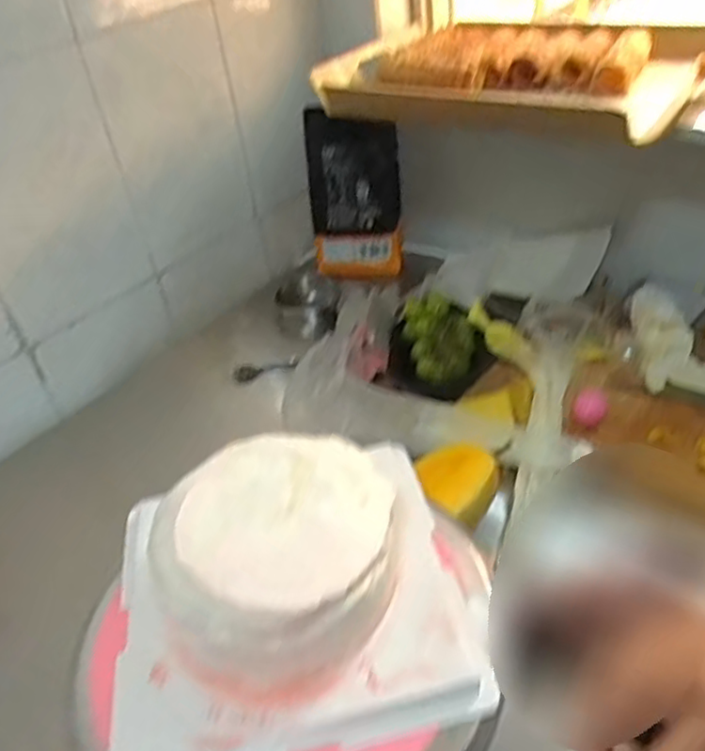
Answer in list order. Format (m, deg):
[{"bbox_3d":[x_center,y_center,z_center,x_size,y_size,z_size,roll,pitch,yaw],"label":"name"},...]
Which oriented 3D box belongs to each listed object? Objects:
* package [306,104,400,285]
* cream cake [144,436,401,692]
[{"bbox_3d":[0.004,-0.262,1.019,0.138,0.240,0.049,-7,38,1],"label":"package"},{"bbox_3d":[-0.048,0.118,0.436,0.154,0.081,0.142,-5,39,4],"label":"cream cake"}]

